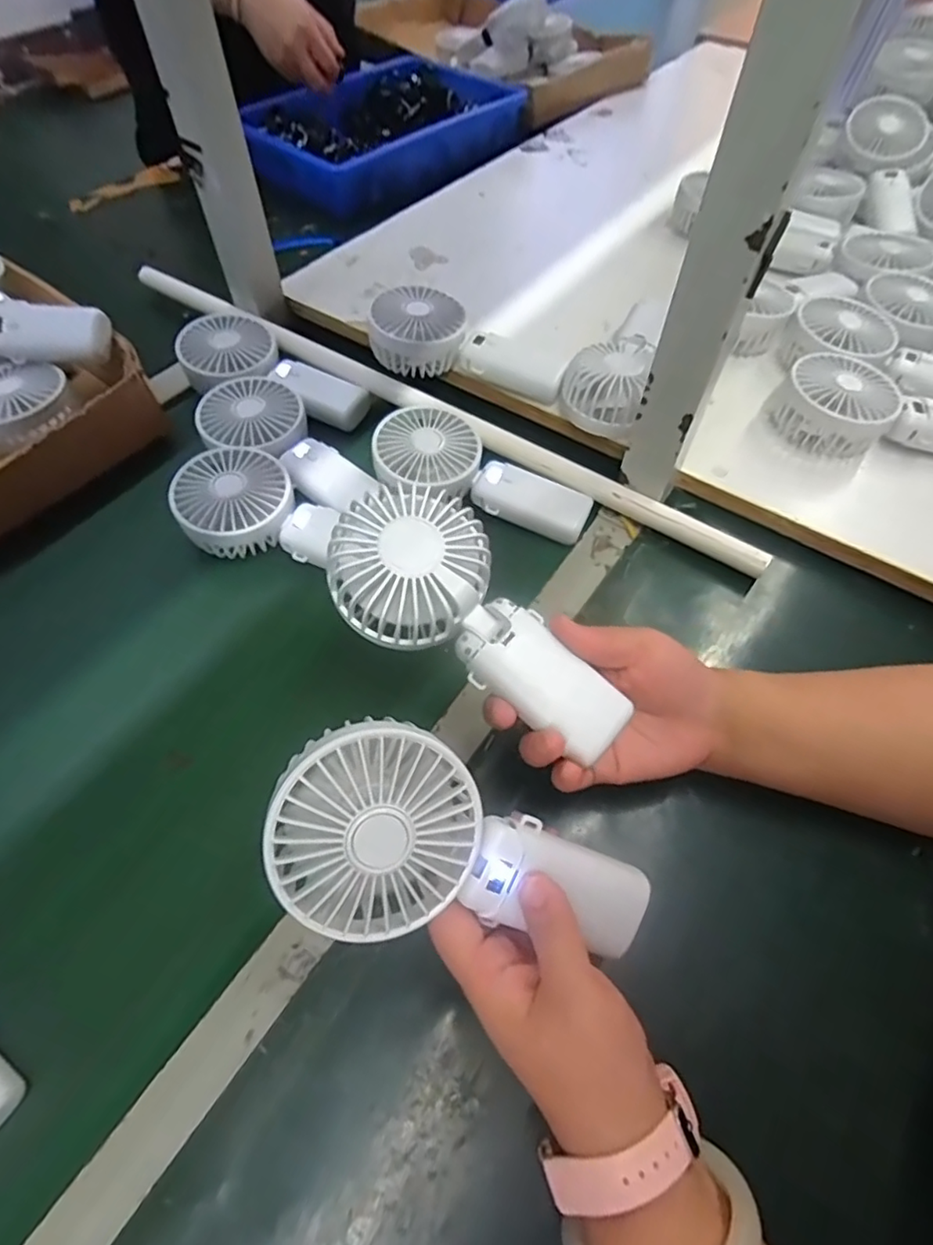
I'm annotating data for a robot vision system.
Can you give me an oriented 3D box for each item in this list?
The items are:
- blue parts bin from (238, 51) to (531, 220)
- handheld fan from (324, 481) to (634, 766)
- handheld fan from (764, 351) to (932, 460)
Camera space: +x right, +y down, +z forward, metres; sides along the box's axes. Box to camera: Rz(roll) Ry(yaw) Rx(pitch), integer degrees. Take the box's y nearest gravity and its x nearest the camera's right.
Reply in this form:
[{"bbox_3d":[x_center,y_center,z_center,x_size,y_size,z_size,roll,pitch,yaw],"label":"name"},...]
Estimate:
[{"bbox_3d":[-0.120,-0.694,0.834,0.251,0.075,0.342,36,63,20],"label":"blue parts bin"},{"bbox_3d":[0.003,0.002,0.319,0.171,0.045,0.077,38,86,-1],"label":"handheld fan"},{"bbox_3d":[0.357,-0.171,0.489,0.186,0.044,0.086,9,59,4],"label":"handheld fan"}]

